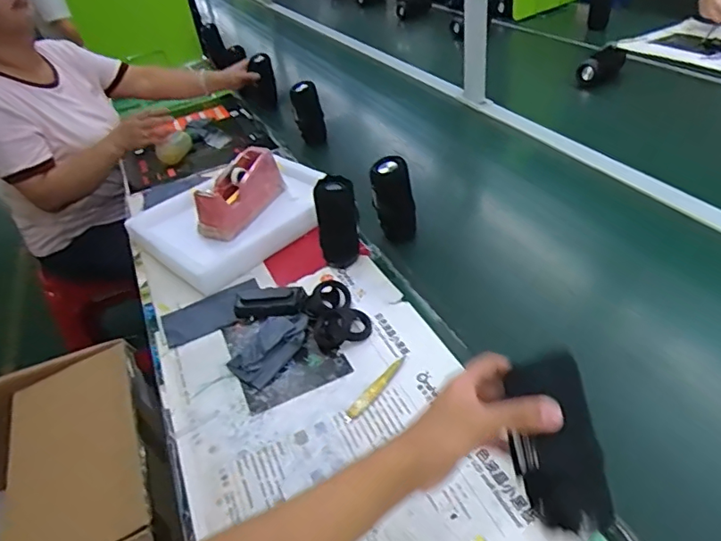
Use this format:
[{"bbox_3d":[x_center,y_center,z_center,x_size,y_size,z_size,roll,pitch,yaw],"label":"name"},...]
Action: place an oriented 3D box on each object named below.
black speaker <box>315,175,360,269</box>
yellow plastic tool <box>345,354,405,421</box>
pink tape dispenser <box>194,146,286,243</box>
[{"bbox_3d":[-0.037,-0.081,0.851,0.065,0.145,0.056,-11,39,-2],"label":"black speaker"},{"bbox_3d":[0.021,0.152,0.675,0.018,0.007,0.120,24,49,34],"label":"yellow plastic tool"},{"bbox_3d":[-0.232,-0.150,1.006,0.085,0.089,0.195,9,42,21],"label":"pink tape dispenser"}]

